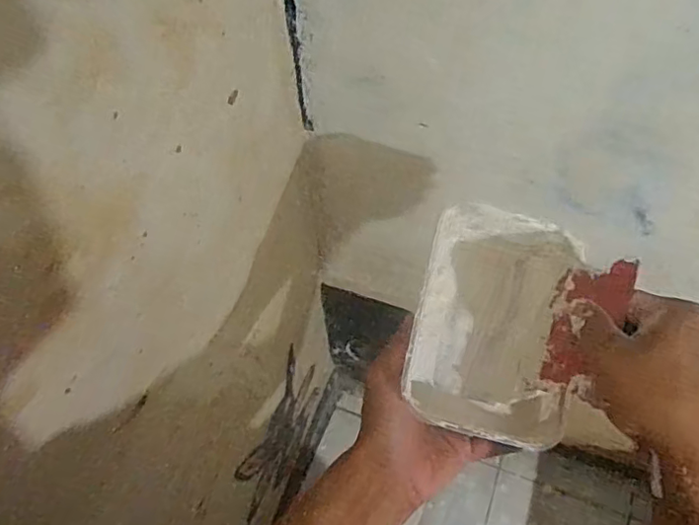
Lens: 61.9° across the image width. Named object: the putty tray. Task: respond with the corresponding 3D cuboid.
[{"bbox_3d":[0.107,0.042,0.436,0.109,0.056,0.162,12,62,9],"label":"putty tray"}]

